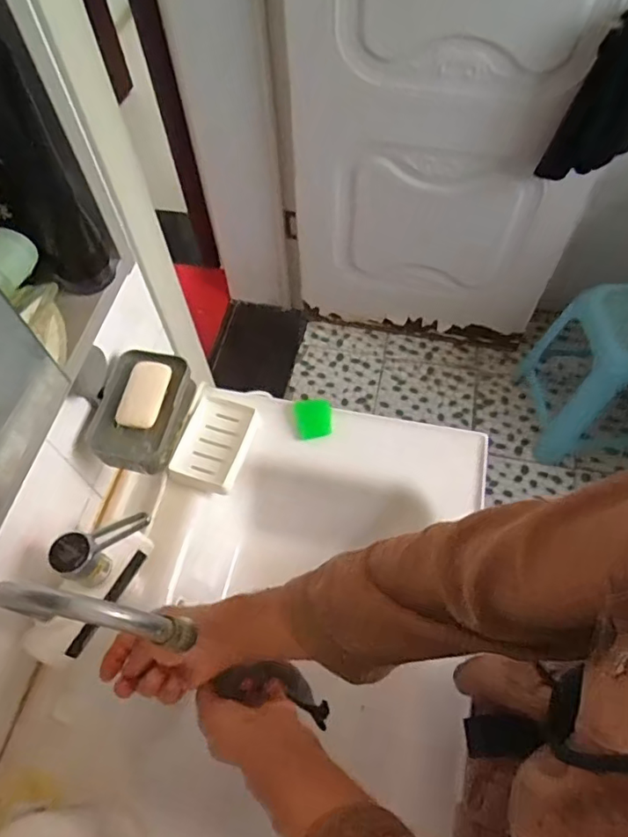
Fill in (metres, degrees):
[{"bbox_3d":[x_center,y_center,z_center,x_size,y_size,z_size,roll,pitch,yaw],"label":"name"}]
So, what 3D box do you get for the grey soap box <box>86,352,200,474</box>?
[{"bbox_3d":[-0.200,-0.008,0.638,0.091,0.046,0.139,9,60,8],"label":"grey soap box"}]

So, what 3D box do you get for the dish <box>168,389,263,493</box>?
[{"bbox_3d":[-0.133,0.029,0.741,0.094,0.014,0.132,14,61,11],"label":"dish"}]

